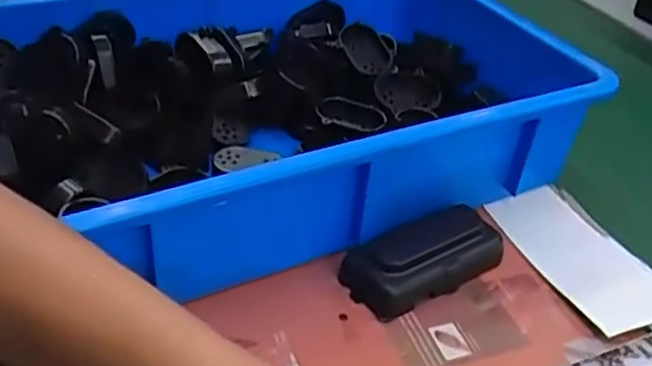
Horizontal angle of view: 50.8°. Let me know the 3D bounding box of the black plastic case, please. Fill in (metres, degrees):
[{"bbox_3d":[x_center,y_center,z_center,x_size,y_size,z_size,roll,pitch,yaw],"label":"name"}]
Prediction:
[{"bbox_3d":[0.063,0.044,0.433,0.105,0.028,0.053,-15,42,-25],"label":"black plastic case"}]

